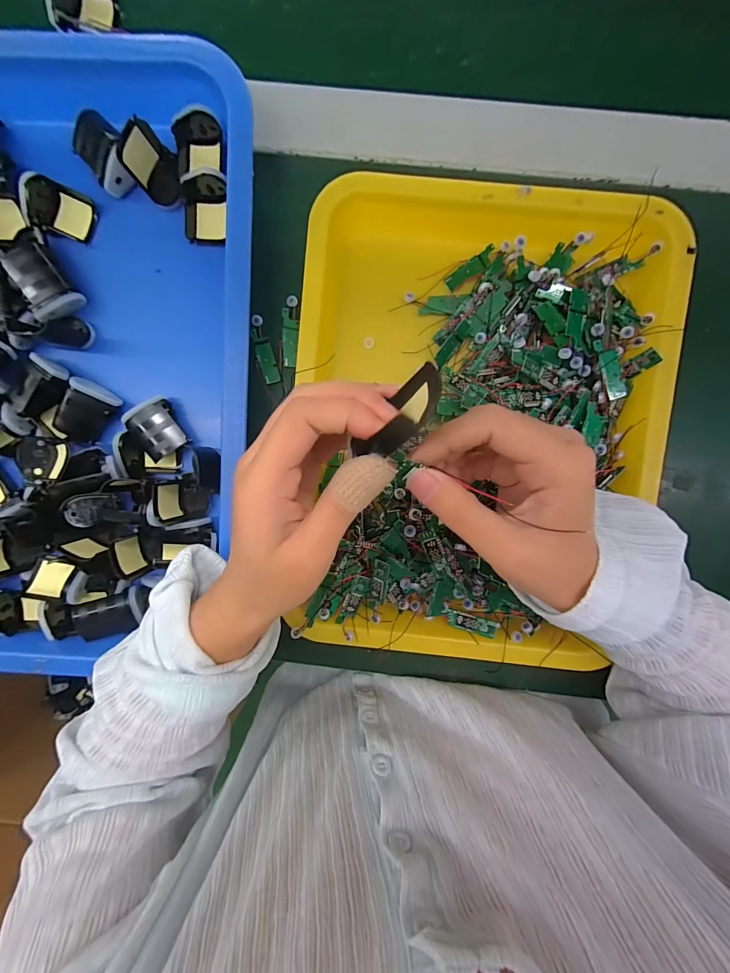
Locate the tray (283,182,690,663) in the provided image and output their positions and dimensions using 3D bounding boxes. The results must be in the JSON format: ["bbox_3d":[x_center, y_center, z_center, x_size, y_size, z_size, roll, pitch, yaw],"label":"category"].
[{"bbox_3d":[0.080,-0.042,0.268,0.261,0.050,0.336,5,94,1],"label":"tray"}]

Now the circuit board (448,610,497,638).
[{"bbox_3d":[0.080,0.103,0.275,0.034,0.006,0.011,13,87,18],"label":"circuit board"}]

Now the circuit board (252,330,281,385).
[{"bbox_3d":[-0.078,-0.102,0.289,0.013,0.004,0.040,-14,97,-7],"label":"circuit board"}]

